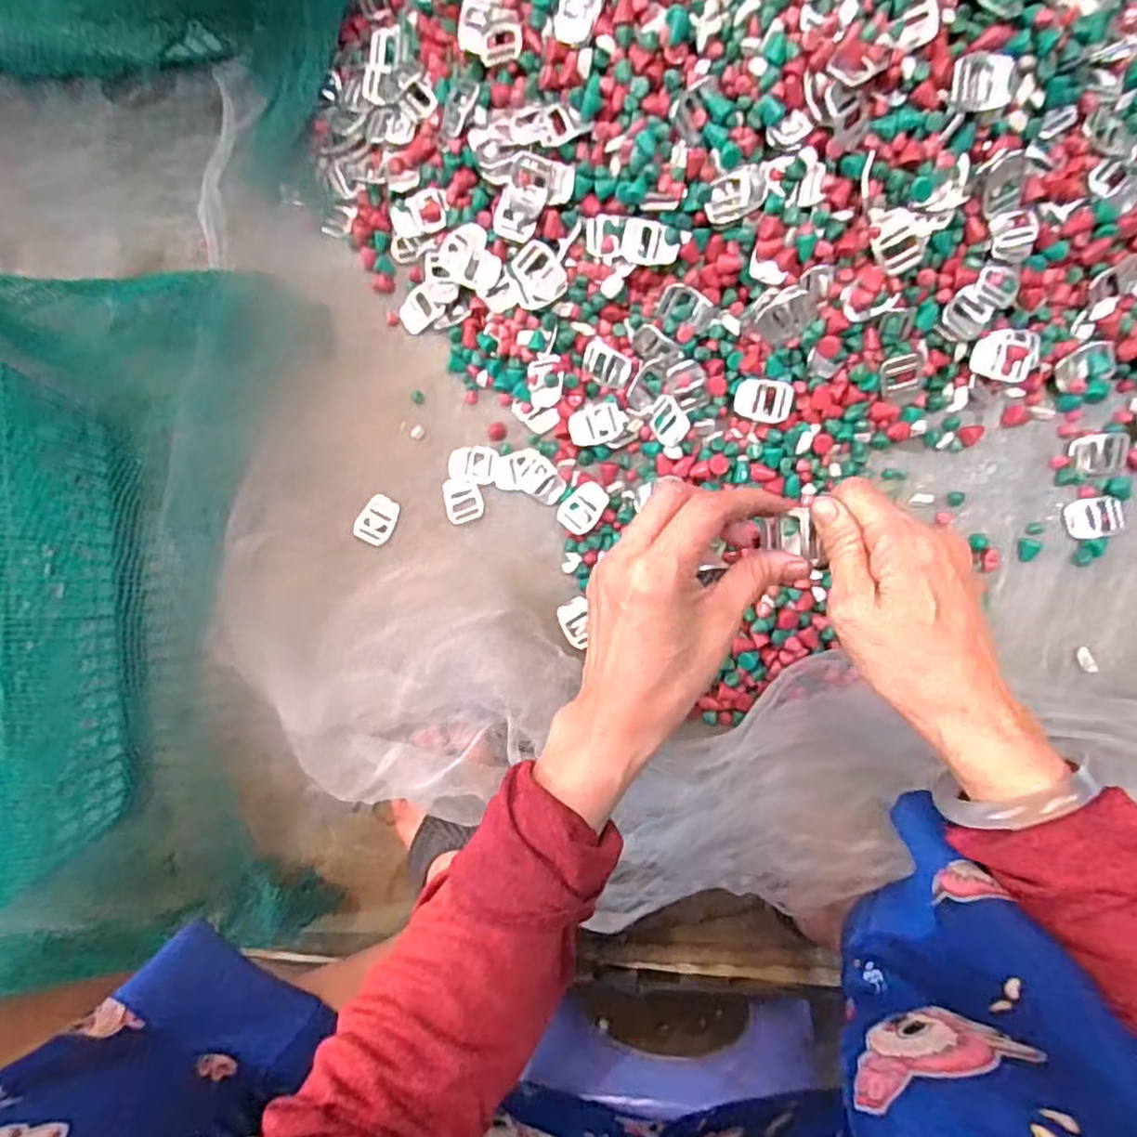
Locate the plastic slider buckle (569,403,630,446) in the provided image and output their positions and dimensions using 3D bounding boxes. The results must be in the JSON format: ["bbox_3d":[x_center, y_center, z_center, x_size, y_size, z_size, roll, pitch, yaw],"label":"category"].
[{"bbox_3d":[0.023,-0.110,0.530,0.043,0.011,0.030,-23,89,8],"label":"plastic slider buckle"}]

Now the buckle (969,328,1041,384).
[{"bbox_3d":[0.311,-0.153,0.487,0.044,0.008,0.037,12,94,7],"label":"buckle"}]

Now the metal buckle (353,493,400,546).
[{"bbox_3d":[-0.156,-0.040,0.561,0.030,0.004,0.040,25,76,1],"label":"metal buckle"}]

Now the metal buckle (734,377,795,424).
[{"bbox_3d":[0.144,-0.123,0.505,0.041,0.004,0.030,13,108,14],"label":"metal buckle"}]

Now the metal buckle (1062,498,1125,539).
[{"bbox_3d":[0.381,-0.036,0.497,0.038,0.005,0.028,-2,92,8],"label":"metal buckle"}]

